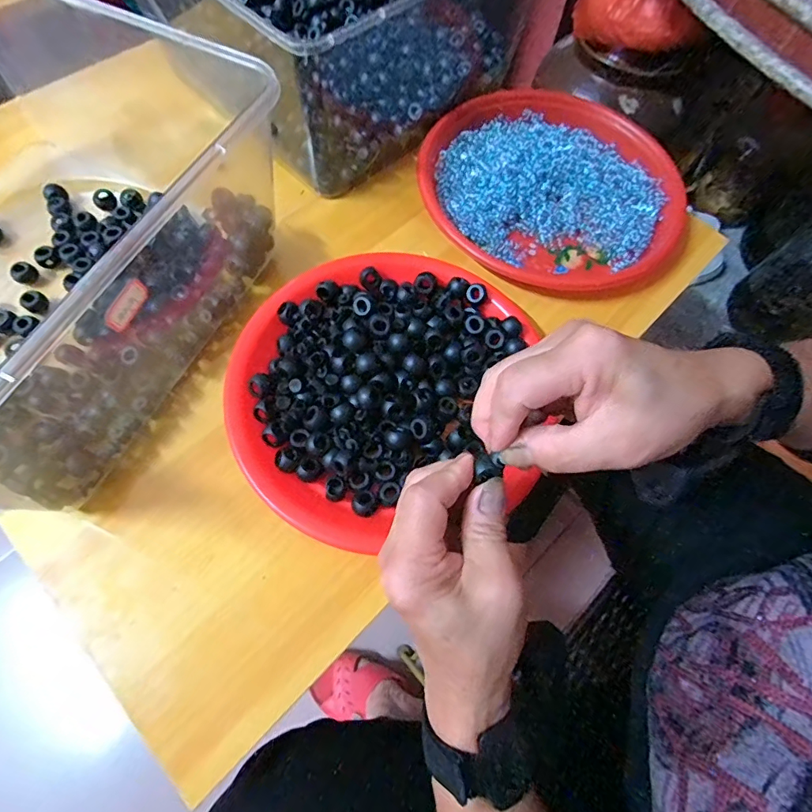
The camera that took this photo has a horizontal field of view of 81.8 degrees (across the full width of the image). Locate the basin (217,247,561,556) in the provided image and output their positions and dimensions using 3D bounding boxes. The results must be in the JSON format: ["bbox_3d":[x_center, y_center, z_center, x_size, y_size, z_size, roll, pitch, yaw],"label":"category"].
[{"bbox_3d":[-0.016,-0.016,0.343,0.215,0.041,0.210,5,66,-1],"label":"basin"}]

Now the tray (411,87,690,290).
[{"bbox_3d":[0.133,-0.204,0.439,0.237,0.025,0.230,-36,73,-17],"label":"tray"}]

